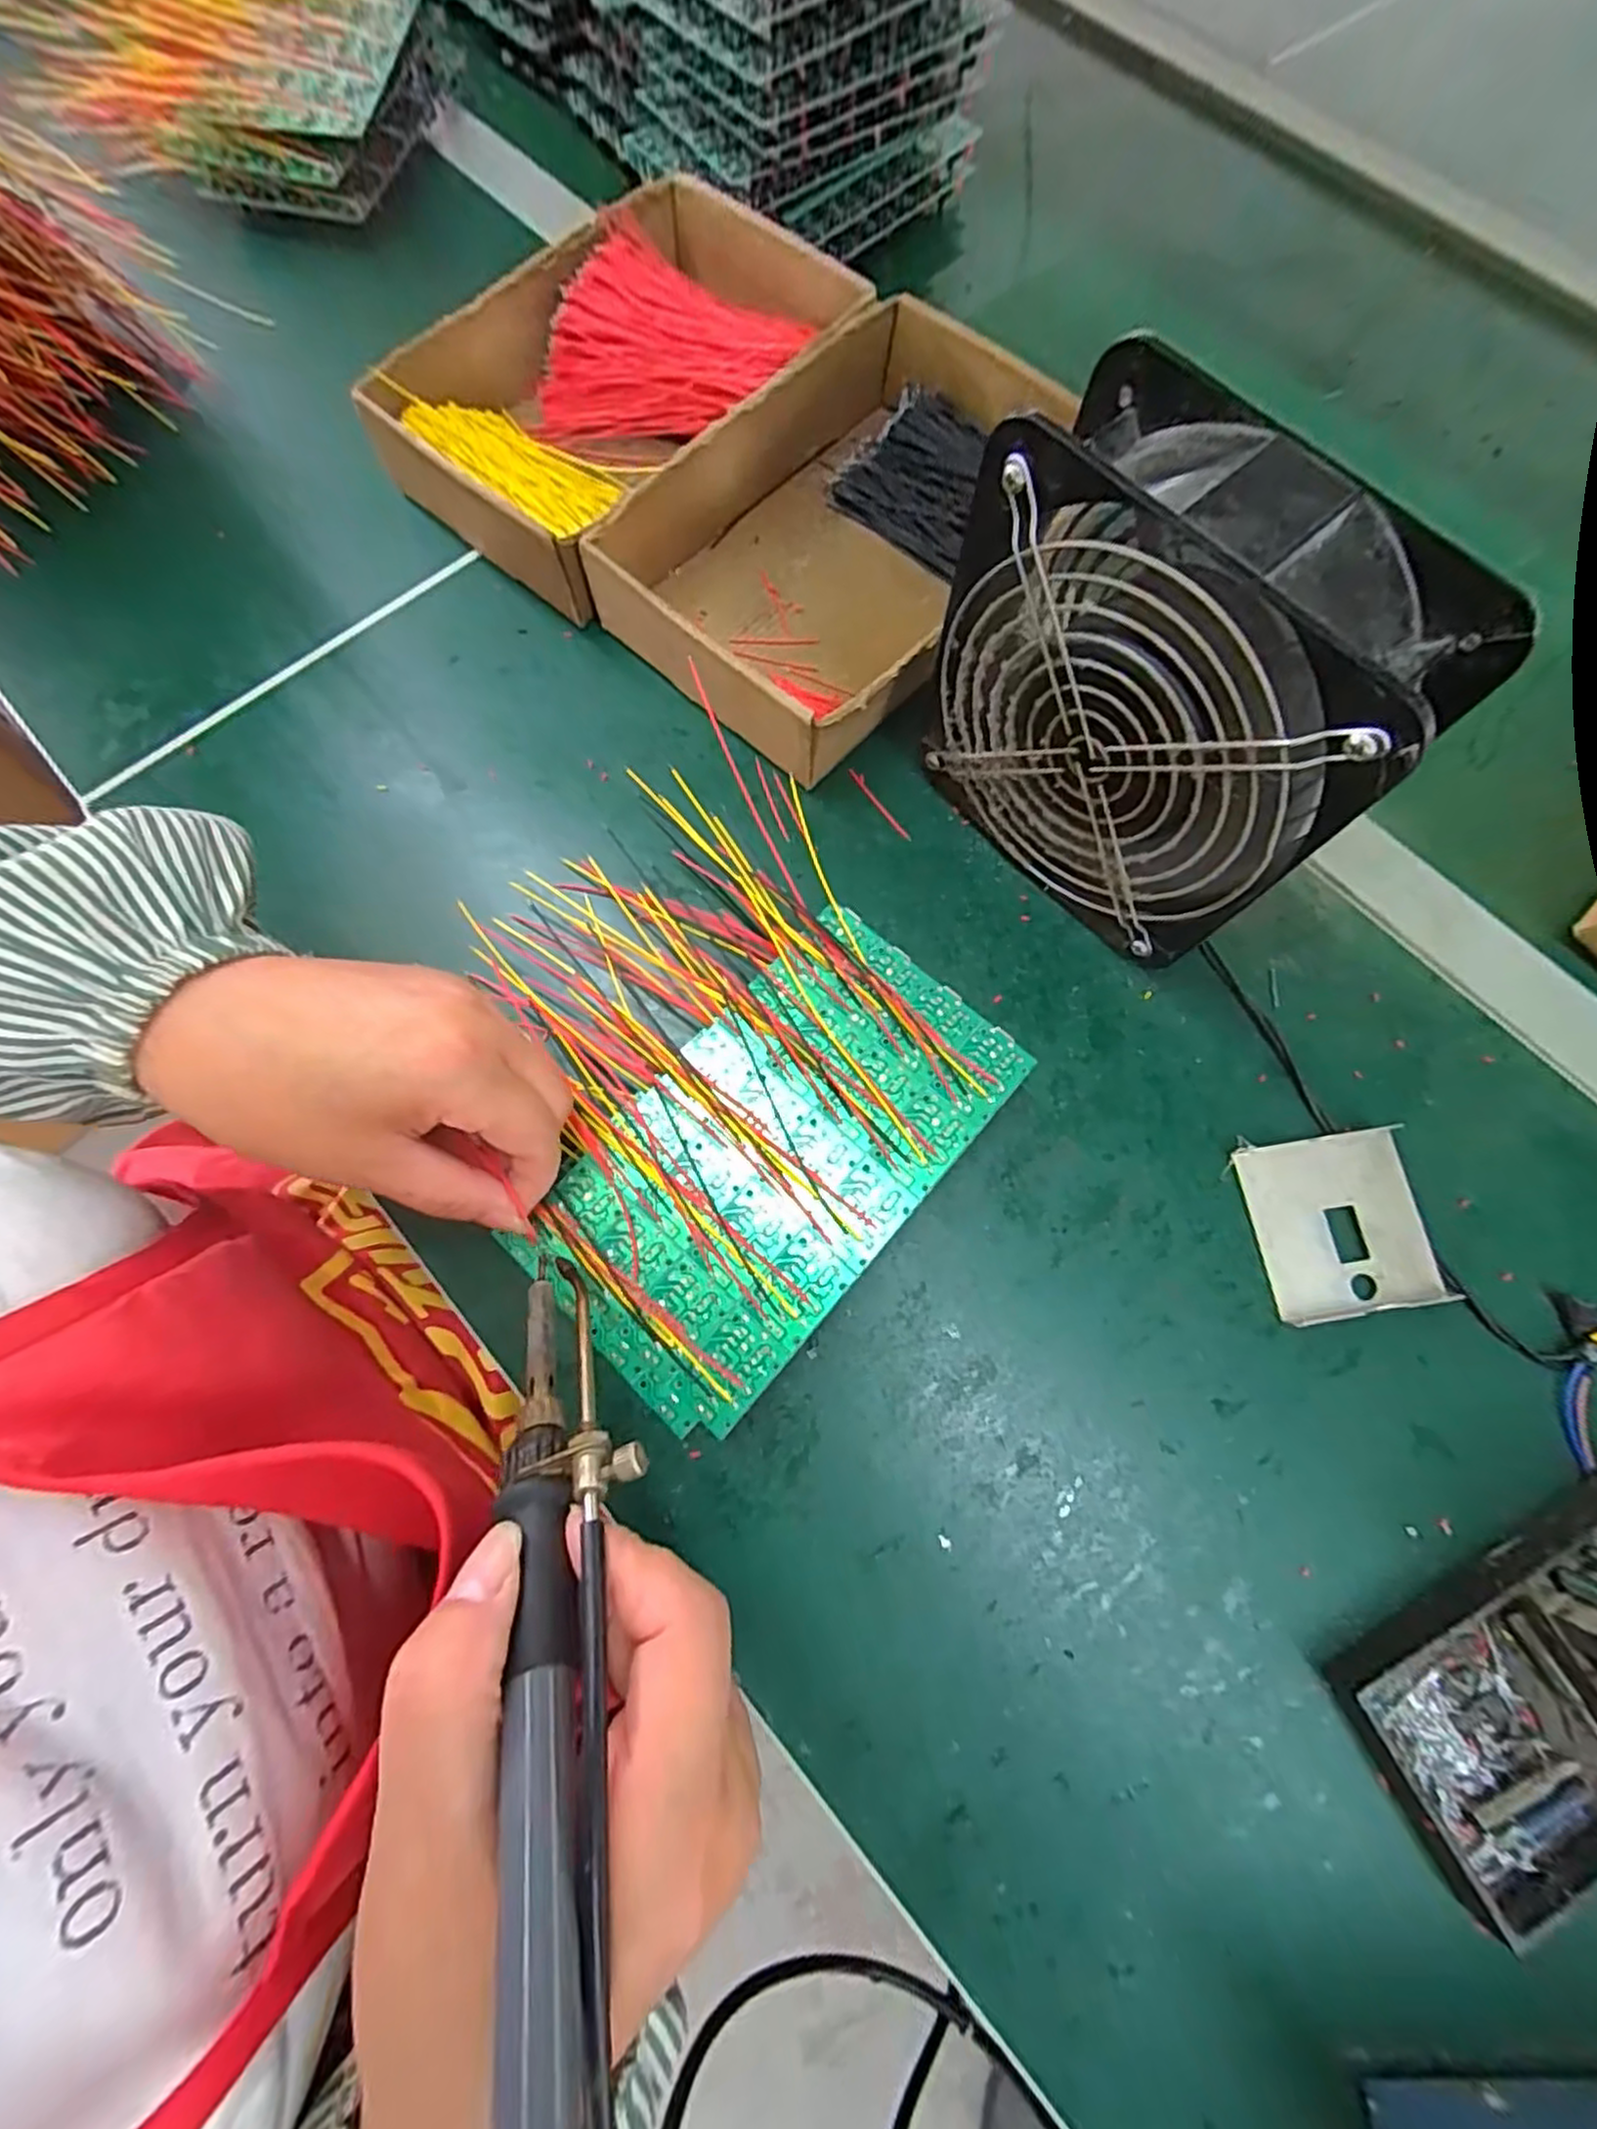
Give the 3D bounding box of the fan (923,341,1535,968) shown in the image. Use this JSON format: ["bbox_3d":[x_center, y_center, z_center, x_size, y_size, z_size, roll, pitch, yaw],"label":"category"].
[{"bbox_3d":[0.124,-0.124,0.263,0.056,0.155,0.146,-40,79,-11],"label":"fan"}]

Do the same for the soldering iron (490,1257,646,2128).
[{"bbox_3d":[-0.048,0.127,0.155,0.031,0.018,0.188,-14,42,-6],"label":"soldering iron"}]

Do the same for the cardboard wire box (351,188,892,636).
[{"bbox_3d":[-0.087,-0.350,0.371,0.153,0.047,0.234,37,77,9],"label":"cardboard wire box"}]

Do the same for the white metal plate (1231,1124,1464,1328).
[{"bbox_3d":[0.216,0.063,0.287,0.066,0.010,0.069,-10,75,-3],"label":"white metal plate"}]

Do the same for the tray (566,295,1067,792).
[{"bbox_3d":[0.030,-0.258,0.354,0.156,0.048,0.233,42,78,10],"label":"tray"}]

